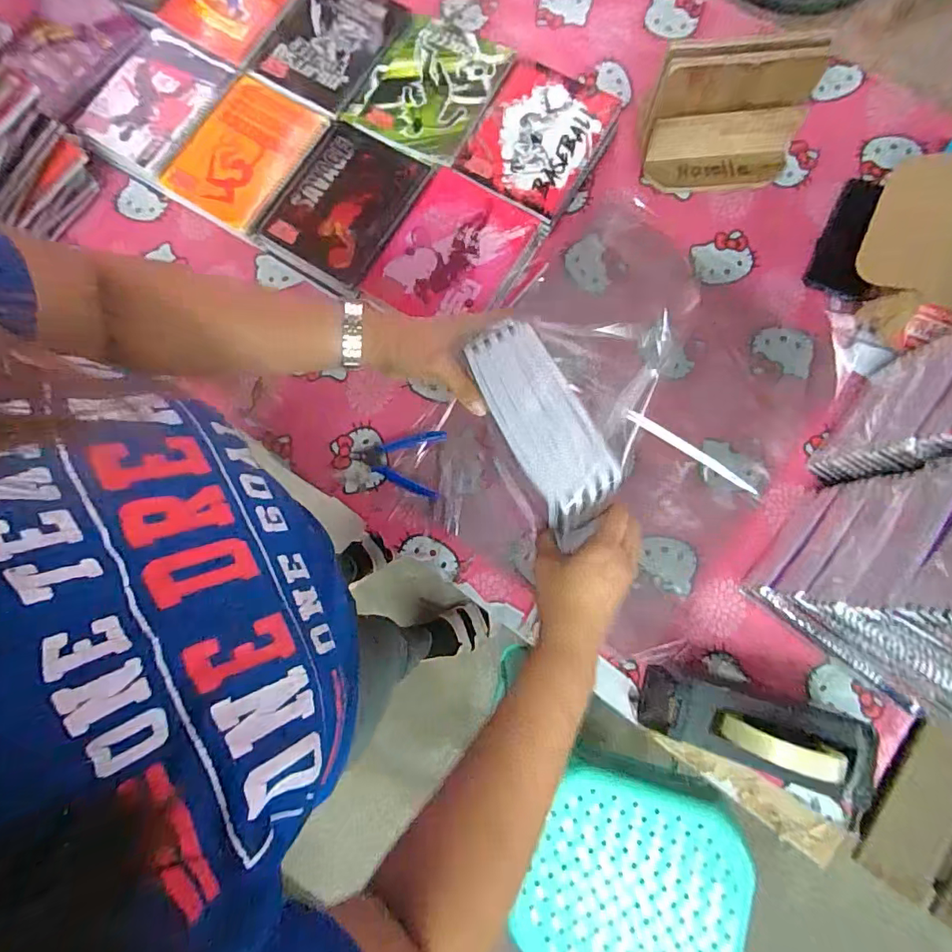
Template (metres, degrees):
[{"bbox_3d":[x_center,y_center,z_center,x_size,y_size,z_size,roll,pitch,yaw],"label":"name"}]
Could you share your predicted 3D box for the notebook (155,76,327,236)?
[{"bbox_3d":[-0.316,-0.445,0.690,0.160,0.009,0.201,35,87,3],"label":"notebook"}]

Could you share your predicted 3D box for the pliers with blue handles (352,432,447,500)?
[{"bbox_3d":[-0.102,-0.021,0.647,0.116,0.017,0.082,8,82,4],"label":"pliers with blue handles"}]

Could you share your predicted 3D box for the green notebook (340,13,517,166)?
[{"bbox_3d":[-0.065,-0.537,0.689,0.175,0.020,0.199,29,84,6],"label":"green notebook"}]

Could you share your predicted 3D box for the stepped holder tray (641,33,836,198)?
[{"bbox_3d":[0.319,-0.456,0.634,0.189,0.126,0.109,-4,81,3],"label":"stepped holder tray"}]

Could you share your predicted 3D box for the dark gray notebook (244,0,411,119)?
[{"bbox_3d":[-0.208,-0.627,0.717,0.181,0.022,0.215,29,84,7],"label":"dark gray notebook"}]

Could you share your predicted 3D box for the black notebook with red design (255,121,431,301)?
[{"bbox_3d":[-0.176,-0.360,0.662,0.171,0.009,0.211,31,84,7],"label":"black notebook with red design"}]

